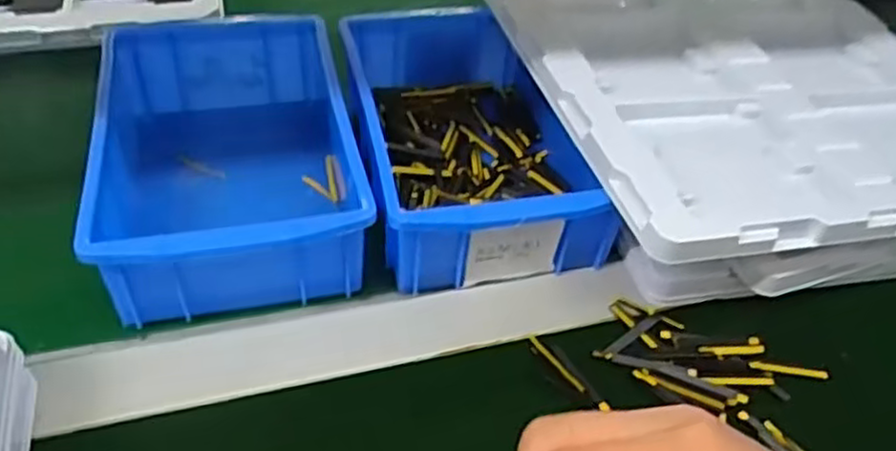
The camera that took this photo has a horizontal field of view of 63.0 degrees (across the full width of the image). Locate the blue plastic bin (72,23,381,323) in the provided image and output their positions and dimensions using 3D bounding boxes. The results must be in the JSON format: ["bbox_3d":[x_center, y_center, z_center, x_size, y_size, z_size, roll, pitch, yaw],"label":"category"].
[{"bbox_3d":[-0.125,-0.045,0.420,0.129,0.058,0.199,-8,46,-13],"label":"blue plastic bin"}]

